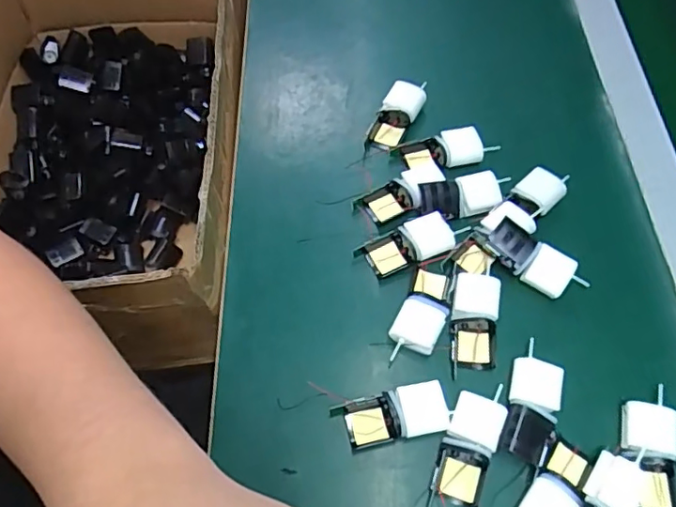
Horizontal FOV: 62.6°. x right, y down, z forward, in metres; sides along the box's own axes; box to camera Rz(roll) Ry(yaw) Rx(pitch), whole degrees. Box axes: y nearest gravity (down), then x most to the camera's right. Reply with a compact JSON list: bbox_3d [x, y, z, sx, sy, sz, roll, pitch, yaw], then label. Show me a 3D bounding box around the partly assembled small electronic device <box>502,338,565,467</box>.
[{"bbox_3d":[0.150,0.112,0.425,0.038,0.012,0.088,14,61,8],"label":"partly assembled small electronic device"}]

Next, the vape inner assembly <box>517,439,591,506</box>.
[{"bbox_3d":[0.153,0.171,0.391,0.035,0.018,0.084,31,65,16],"label":"vape inner assembly"}]

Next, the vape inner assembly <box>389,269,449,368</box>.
[{"bbox_3d":[0.070,0.051,0.462,0.038,0.016,0.088,22,63,12],"label":"vape inner assembly"}]

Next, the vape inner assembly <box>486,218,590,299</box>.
[{"bbox_3d":[0.170,0.006,0.478,0.089,0.021,0.036,34,64,0],"label":"vape inner assembly"}]

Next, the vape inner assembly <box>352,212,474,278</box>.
[{"bbox_3d":[0.066,-0.009,0.496,0.094,0.015,0.039,-21,63,-12],"label":"vape inner assembly"}]

